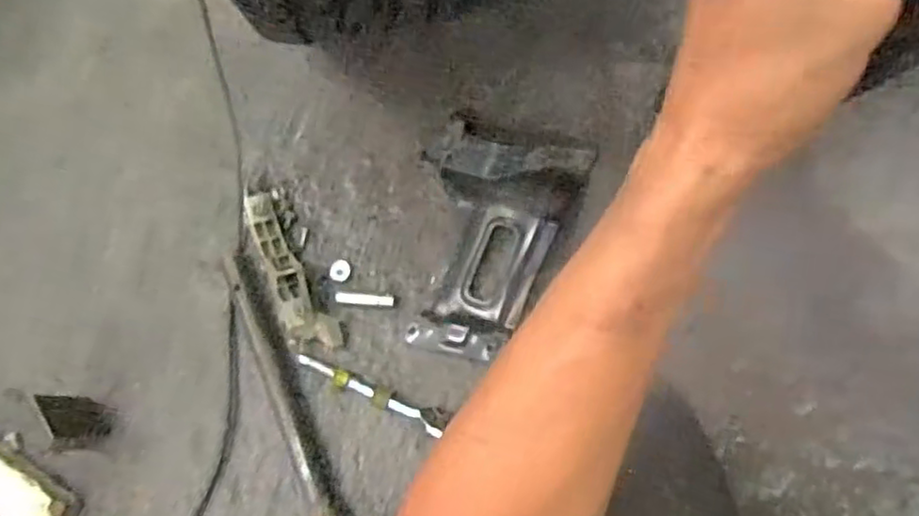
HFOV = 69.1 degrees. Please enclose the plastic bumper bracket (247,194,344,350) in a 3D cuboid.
[{"bbox_3d":[-0.194,0.016,0.748,0.048,0.033,0.193,-27,75,-8],"label":"plastic bumper bracket"}]

